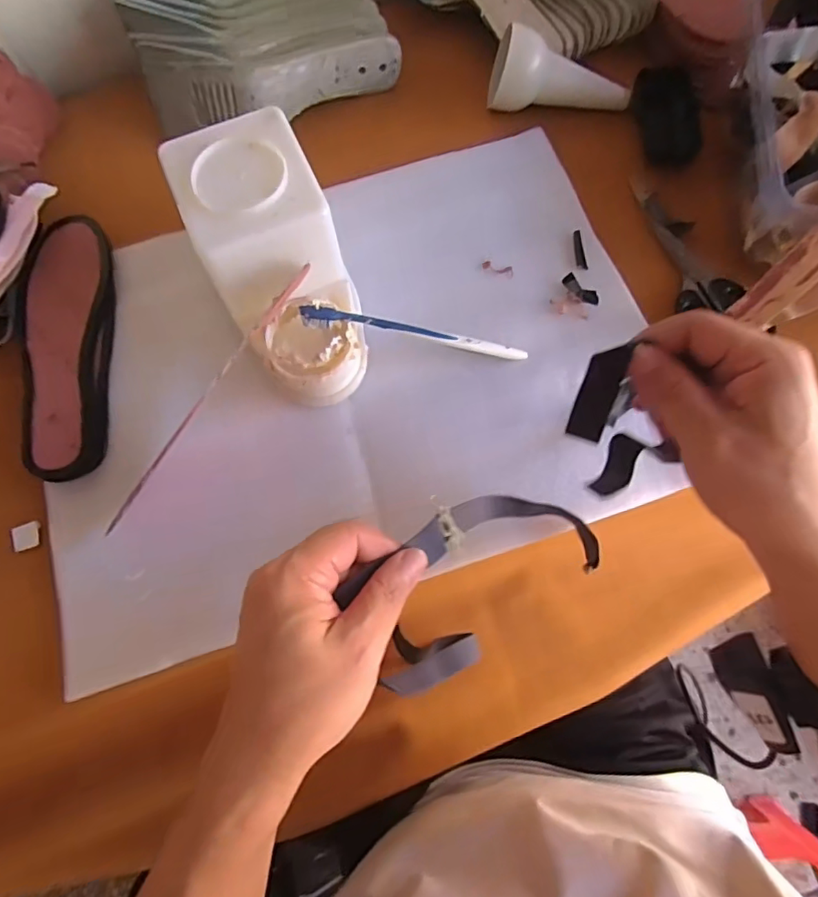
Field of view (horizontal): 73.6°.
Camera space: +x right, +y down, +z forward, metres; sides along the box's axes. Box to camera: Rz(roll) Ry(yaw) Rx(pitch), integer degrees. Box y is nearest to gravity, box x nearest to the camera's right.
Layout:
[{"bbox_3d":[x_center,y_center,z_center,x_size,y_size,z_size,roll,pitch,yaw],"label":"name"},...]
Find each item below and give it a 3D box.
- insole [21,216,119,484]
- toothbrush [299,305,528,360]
[{"bbox_3d":[-0.290,-0.093,0.462,0.077,0.015,0.236,-12,72,-3],"label":"insole"},{"bbox_3d":[0.008,-0.092,0.443,0.186,0.014,0.013,8,71,-13],"label":"toothbrush"}]

